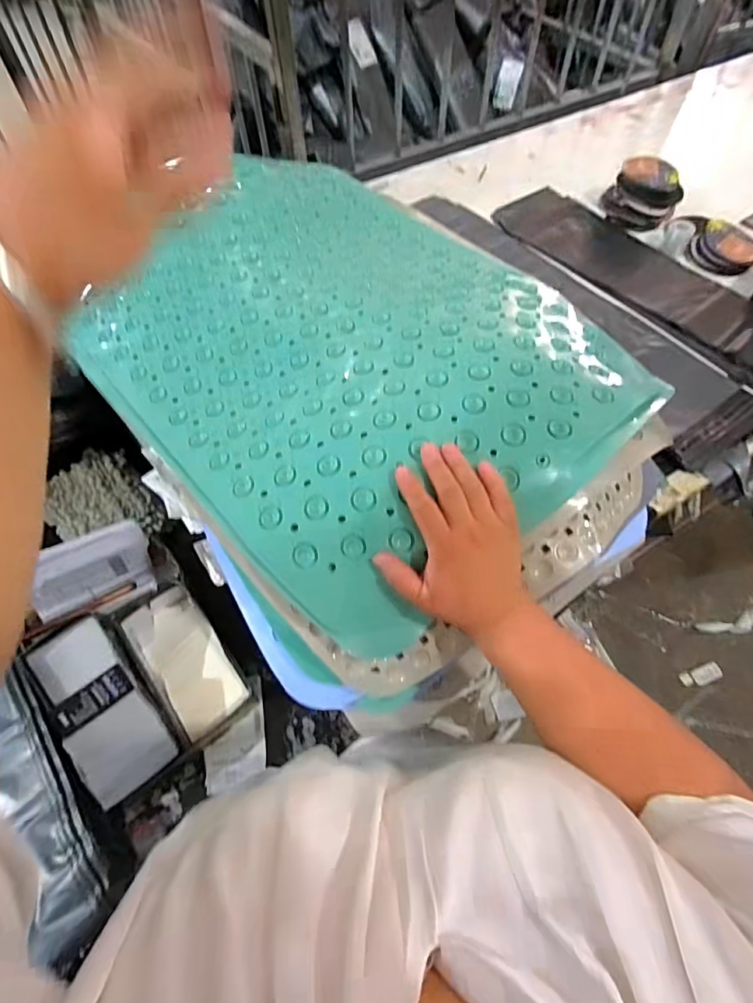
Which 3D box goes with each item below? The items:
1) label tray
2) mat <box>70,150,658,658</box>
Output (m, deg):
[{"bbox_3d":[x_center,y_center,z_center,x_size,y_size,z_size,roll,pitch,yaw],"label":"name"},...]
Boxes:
[{"bbox_3d":[-0.301,0.237,0.649,0.202,0.093,0.220,-36,65,-19],"label":"label tray"},{"bbox_3d":[-0.060,-0.195,0.597,0.455,0.103,0.645,-37,66,-19],"label":"mat"}]

